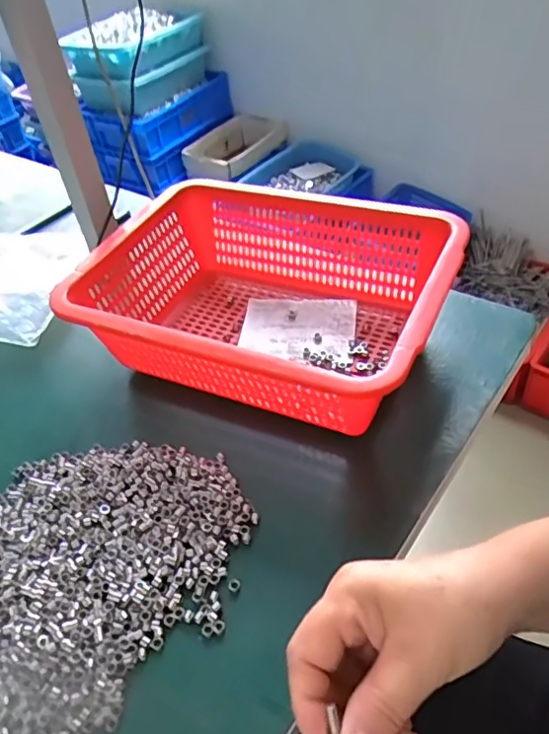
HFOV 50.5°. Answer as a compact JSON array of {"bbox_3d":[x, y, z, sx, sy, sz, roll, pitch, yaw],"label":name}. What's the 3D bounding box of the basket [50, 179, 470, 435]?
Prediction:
[{"bbox_3d":[-0.018,-0.061,0.515,0.323,0.096,0.227,16,51,22],"label":"basket"}]

